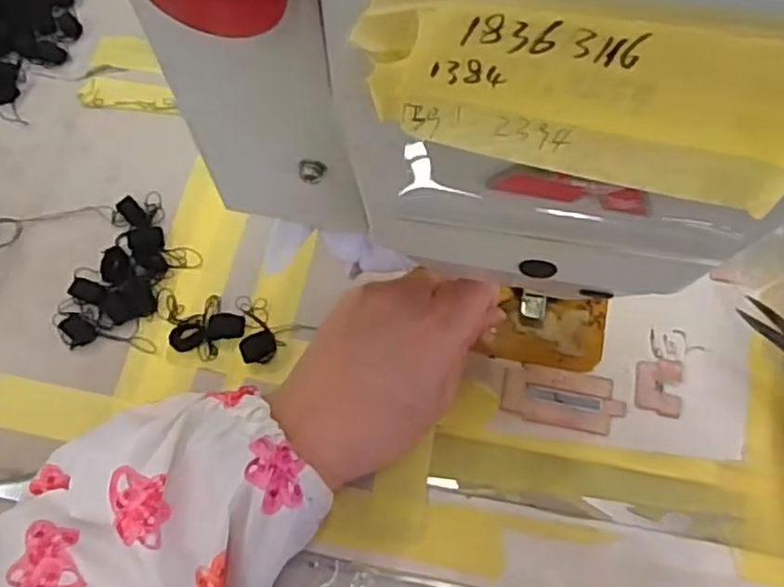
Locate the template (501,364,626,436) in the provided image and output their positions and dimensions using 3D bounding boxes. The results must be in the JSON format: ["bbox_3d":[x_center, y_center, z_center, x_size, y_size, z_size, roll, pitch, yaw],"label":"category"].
[{"bbox_3d":[0.081,0.049,0.322,0.056,0.004,0.027,10,69,4],"label":"template"}]

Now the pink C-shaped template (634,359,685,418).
[{"bbox_3d":[0.127,0.043,0.324,0.021,0.004,0.027,12,69,4],"label":"pink C-shaped template"}]

